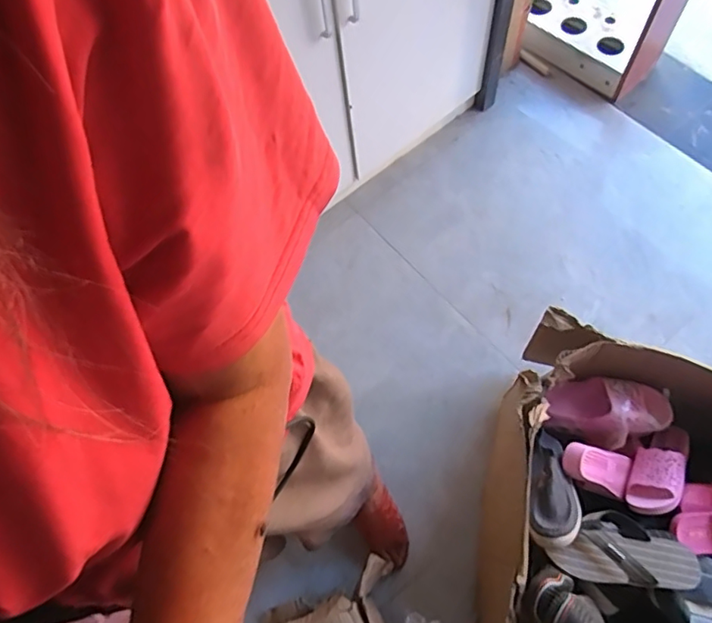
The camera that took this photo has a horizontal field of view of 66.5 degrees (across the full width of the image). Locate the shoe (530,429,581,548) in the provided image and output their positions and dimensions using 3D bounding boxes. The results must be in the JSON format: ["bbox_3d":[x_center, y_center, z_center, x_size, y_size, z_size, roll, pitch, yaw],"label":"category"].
[{"bbox_3d":[0.349,0.303,0.963,0.088,0.060,0.228,13,36,5],"label":"shoe"}]

